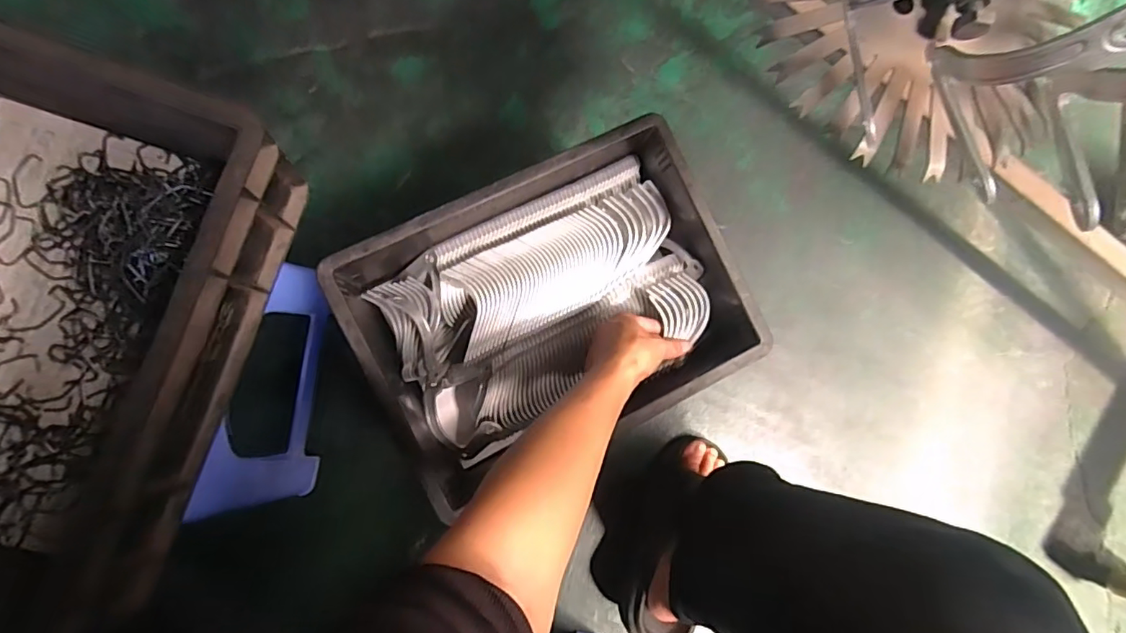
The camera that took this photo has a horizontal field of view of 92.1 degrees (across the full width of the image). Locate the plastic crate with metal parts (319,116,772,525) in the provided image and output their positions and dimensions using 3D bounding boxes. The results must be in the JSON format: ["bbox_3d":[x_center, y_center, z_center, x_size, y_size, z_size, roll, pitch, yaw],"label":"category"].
[{"bbox_3d":[-0.011,0.000,0.528,0.341,0.117,0.249,-25,89,-8],"label":"plastic crate with metal parts"}]

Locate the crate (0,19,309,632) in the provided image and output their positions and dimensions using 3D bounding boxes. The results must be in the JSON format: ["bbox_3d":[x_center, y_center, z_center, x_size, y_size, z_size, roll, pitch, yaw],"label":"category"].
[{"bbox_3d":[-0.354,0.024,0.335,0.244,0.122,0.369,19,84,-6],"label":"crate"}]

